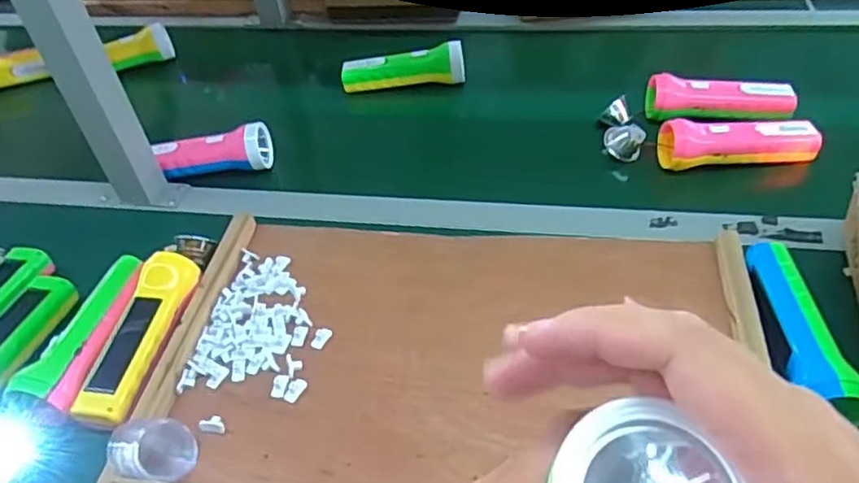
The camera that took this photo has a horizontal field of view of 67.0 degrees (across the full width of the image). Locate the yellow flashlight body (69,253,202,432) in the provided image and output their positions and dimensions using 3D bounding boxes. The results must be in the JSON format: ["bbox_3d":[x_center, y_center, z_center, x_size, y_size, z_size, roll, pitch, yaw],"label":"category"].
[{"bbox_3d":[-0.245,0.075,0.543,0.045,0.032,0.160,3,44,11],"label":"yellow flashlight body"}]

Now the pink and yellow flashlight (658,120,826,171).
[{"bbox_3d":[0.323,-0.107,0.677,0.155,0.041,0.043,-5,43,2],"label":"pink and yellow flashlight"}]

